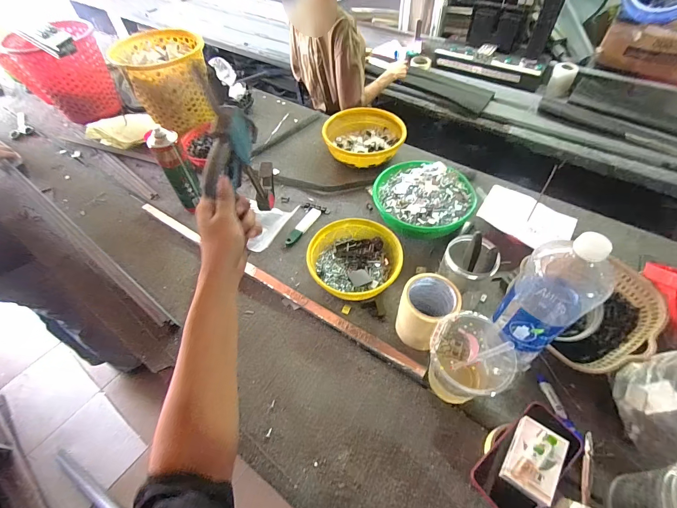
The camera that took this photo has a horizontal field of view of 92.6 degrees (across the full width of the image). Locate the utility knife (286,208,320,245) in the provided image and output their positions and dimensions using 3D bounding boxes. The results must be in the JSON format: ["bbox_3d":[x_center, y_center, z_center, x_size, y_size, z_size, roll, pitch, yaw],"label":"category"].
[{"bbox_3d":[-0.084,-0.069,0.790,0.029,0.017,0.129,20,57,18],"label":"utility knife"}]

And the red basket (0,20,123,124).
[{"bbox_3d":[-0.850,-0.561,1.029,0.261,0.244,0.234,29,59,22],"label":"red basket"}]

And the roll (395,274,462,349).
[{"bbox_3d":[0.155,0.104,0.575,0.089,0.109,0.101,28,60,23],"label":"roll"}]

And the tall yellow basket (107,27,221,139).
[{"bbox_3d":[-0.501,-0.522,0.971,0.232,0.192,0.224,-34,59,-21],"label":"tall yellow basket"}]

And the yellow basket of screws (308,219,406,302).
[{"bbox_3d":[0.032,0.013,0.684,0.181,0.059,0.187,-25,55,-14],"label":"yellow basket of screws"}]

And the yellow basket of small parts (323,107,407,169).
[{"bbox_3d":[0.071,-0.339,0.950,0.218,0.081,0.223,-2,53,3],"label":"yellow basket of small parts"}]

